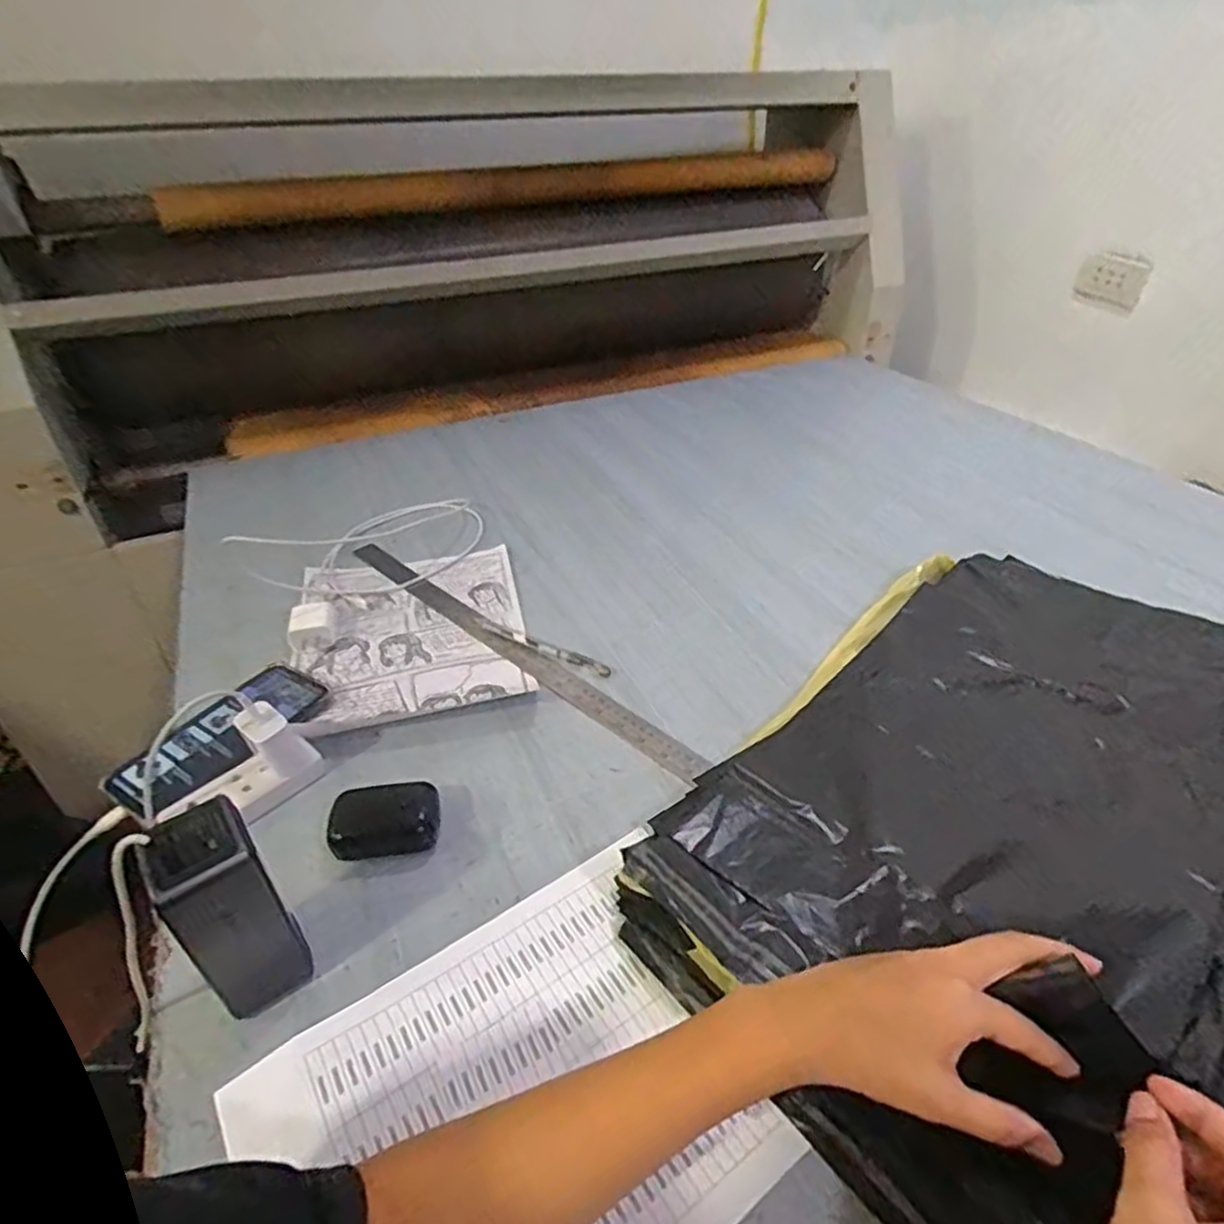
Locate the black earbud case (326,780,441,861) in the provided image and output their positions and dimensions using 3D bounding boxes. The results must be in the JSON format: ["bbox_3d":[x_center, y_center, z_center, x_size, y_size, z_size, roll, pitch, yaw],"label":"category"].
[{"bbox_3d":[-0.167,0.152,0.523,0.075,0.025,0.044,-8,37,-9],"label":"black earbud case"}]

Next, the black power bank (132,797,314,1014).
[{"bbox_3d":[-0.216,0.173,0.404,0.053,0.140,0.045,-24,42,-28],"label":"black power bank"}]

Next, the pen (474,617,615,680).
[{"bbox_3d":[-0.071,0.033,0.707,0.166,0.008,0.016,20,41,26],"label":"pen"}]

